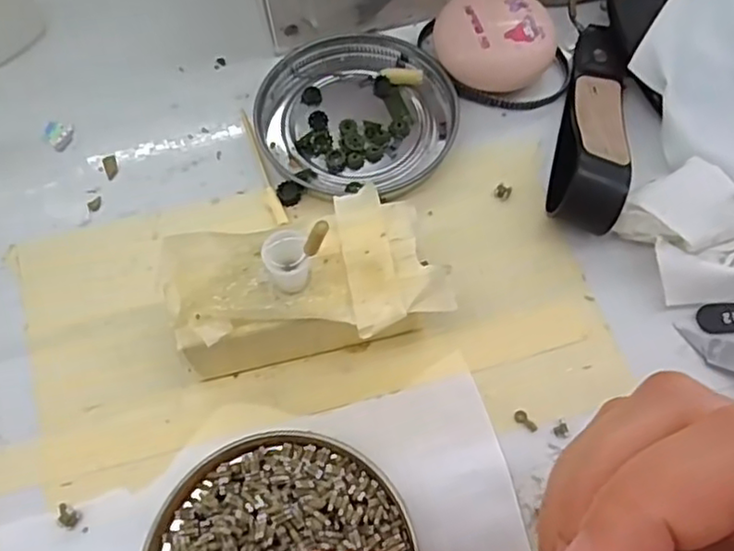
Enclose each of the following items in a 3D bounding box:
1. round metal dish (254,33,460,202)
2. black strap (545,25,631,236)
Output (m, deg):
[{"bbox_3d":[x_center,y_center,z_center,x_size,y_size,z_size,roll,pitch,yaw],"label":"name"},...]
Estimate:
[{"bbox_3d":[-0.004,-0.066,0.266,0.076,0.008,0.072,0,64,1],"label":"round metal dish"},{"bbox_3d":[0.088,-0.062,0.252,0.024,0.027,0.101,14,66,8],"label":"black strap"}]

